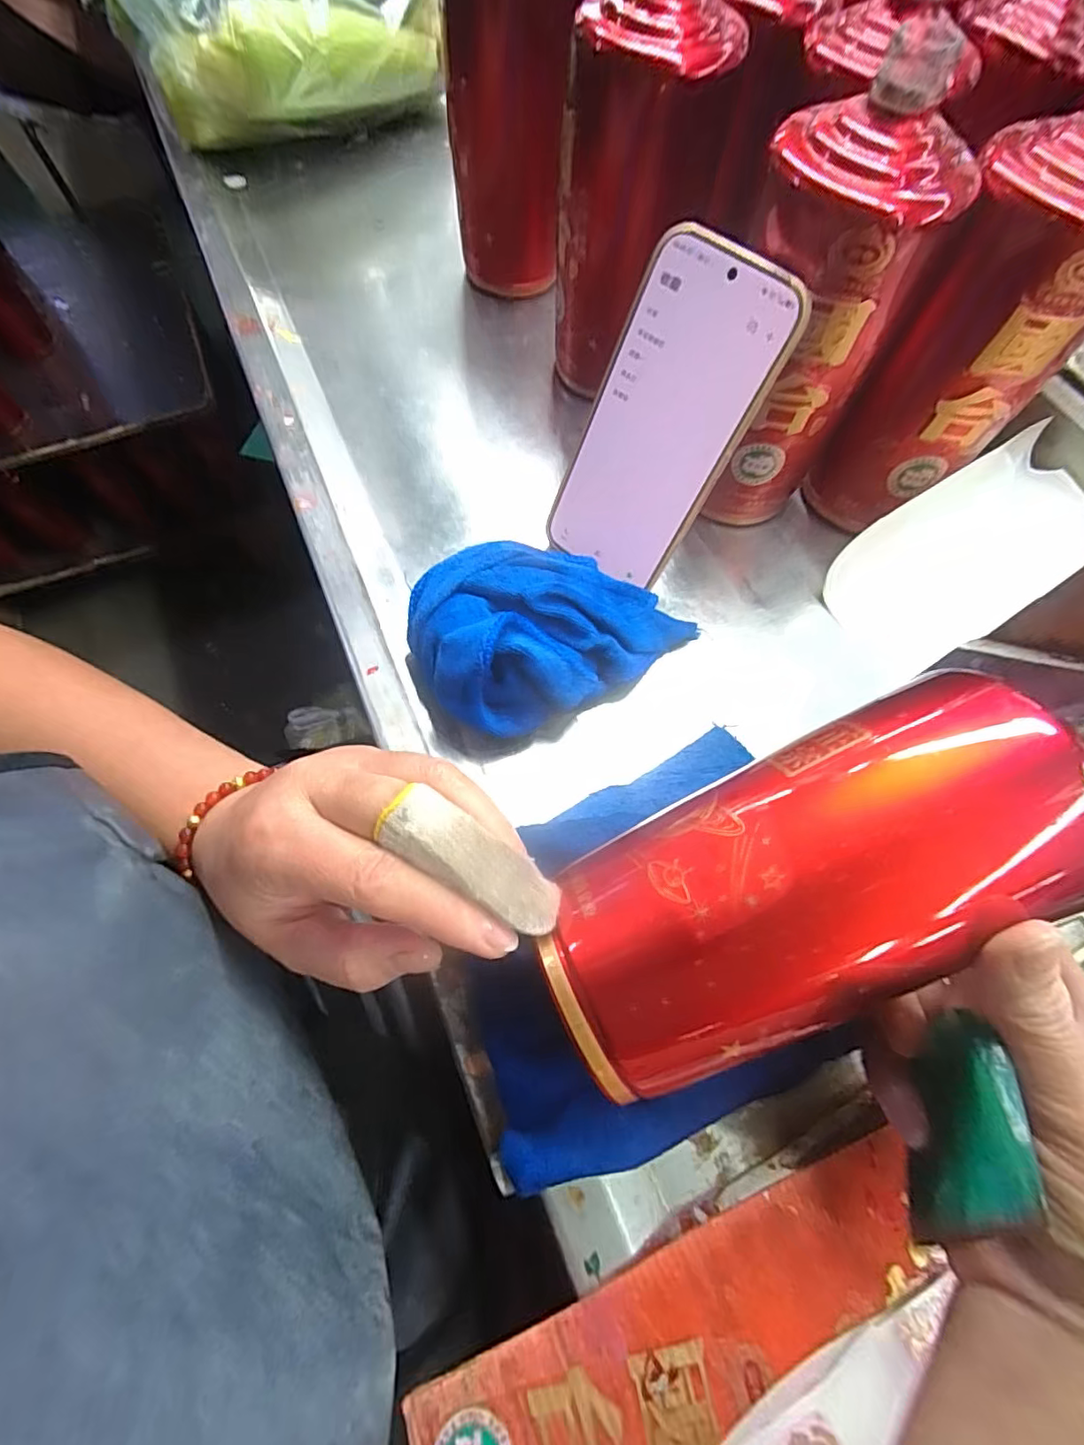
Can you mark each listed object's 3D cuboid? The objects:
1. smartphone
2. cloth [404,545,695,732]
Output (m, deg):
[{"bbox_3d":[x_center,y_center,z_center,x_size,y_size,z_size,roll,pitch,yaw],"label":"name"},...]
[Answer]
[{"bbox_3d":[0.058,-0.144,0.285,0.075,0.154,0.010,39,47,11],"label":"smartphone"},{"bbox_3d":[0.001,-0.059,0.299,0.142,0.054,0.104,-30,71,-12],"label":"cloth"}]

